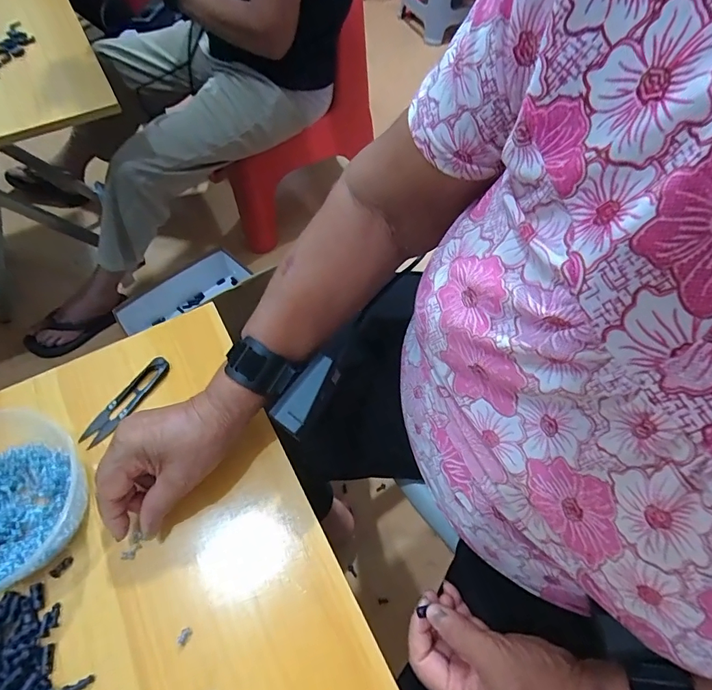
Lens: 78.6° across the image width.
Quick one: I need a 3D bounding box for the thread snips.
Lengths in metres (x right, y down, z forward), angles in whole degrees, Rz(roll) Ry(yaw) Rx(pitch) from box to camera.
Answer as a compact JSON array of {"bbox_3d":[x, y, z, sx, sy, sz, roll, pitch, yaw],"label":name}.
[{"bbox_3d":[-0.224,0.053,0.423,0.022,0.014,0.102,31,65,17],"label":"thread snips"}]

